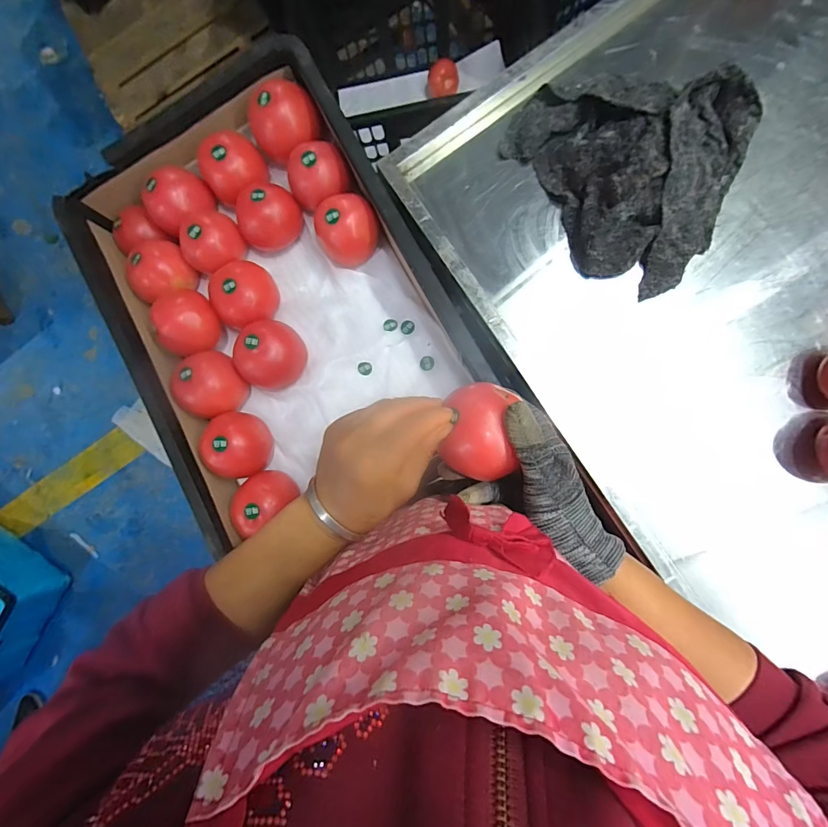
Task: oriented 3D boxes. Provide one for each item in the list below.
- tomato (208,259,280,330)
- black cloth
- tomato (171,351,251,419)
[{"bbox_3d":[-0.197,-0.139,0.457,0.066,0.052,0.064,0,87,7],"label":"tomato"},{"bbox_3d":[0.209,-0.257,0.416,0.236,0.059,0.200,22,90,7],"label":"black cloth"},{"bbox_3d":[-0.234,-0.033,0.454,0.063,0.056,0.066,0,87,7],"label":"tomato"}]

